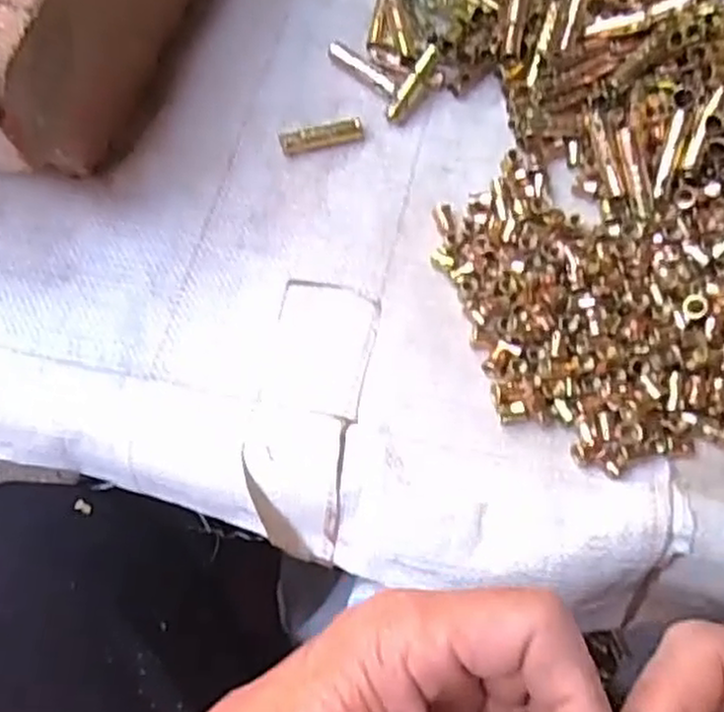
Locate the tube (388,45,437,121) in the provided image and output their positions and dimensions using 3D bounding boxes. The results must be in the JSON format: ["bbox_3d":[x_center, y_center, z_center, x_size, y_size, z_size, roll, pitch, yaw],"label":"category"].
[{"bbox_3d":[0.024,-0.132,0.361,0.006,0.004,0.039,34,94,11],"label":"tube"}]

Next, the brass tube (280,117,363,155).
[{"bbox_3d":[-0.019,-0.105,0.358,0.040,0.008,0.009,-18,75,-6],"label":"brass tube"}]

